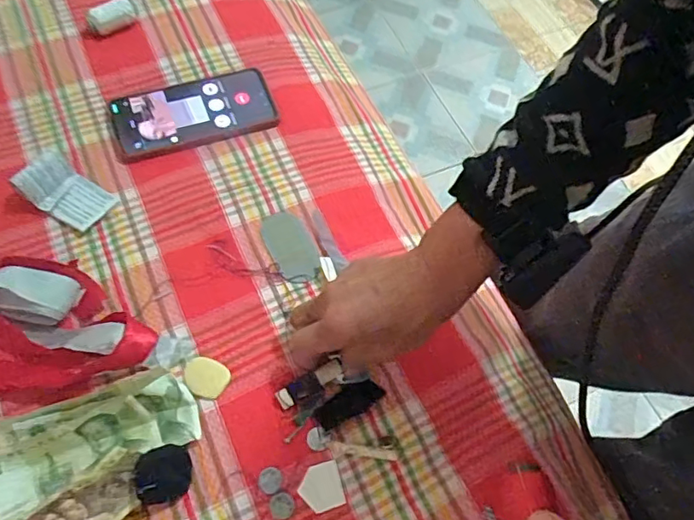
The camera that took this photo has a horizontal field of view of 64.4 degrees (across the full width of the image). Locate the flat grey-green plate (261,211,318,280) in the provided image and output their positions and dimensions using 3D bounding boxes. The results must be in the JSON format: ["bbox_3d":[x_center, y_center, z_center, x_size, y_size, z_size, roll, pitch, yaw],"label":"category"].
[{"bbox_3d":[-0.053,-0.015,0.511,0.041,0.007,0.072,-19,67,-15],"label":"flat grey-green plate"}]

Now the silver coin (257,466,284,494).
[{"bbox_3d":[-0.058,0.168,0.419,0.018,0.004,0.018,3,63,-5],"label":"silver coin"}]

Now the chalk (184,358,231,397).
[{"bbox_3d":[-0.116,0.095,0.451,0.037,0.004,0.030,27,63,7],"label":"chalk"}]

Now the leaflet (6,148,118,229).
[{"bbox_3d":[-0.257,-0.063,0.502,0.070,0.030,0.048,33,65,11],"label":"leaflet"}]

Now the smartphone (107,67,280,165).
[{"bbox_3d":[-0.159,-0.154,0.563,0.162,0.013,0.085,-19,67,-15],"label":"smartphone"}]

